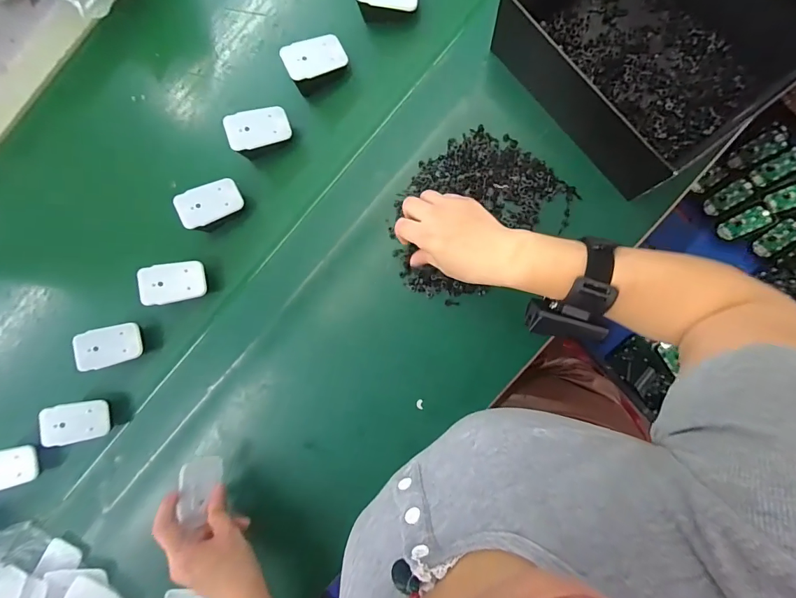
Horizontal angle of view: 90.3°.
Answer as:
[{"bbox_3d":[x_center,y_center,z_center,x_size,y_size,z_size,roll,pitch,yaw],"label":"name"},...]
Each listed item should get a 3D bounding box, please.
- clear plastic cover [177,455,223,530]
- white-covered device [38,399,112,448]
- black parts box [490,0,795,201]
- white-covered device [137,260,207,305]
[{"bbox_3d":[-0.201,0.195,0.404,0.004,0.041,0.066,7,92,44],"label":"clear plastic cover"},{"bbox_3d":[-0.365,0.140,0.448,0.063,0.006,0.046,-7,100,-24],"label":"white-covered device"},{"bbox_3d":[0.247,-0.257,0.396,0.197,0.078,0.242,-43,82,4],"label":"black parts box"},{"bbox_3d":[-0.259,-0.020,0.456,0.067,0.010,0.046,-13,82,-23],"label":"white-covered device"}]

